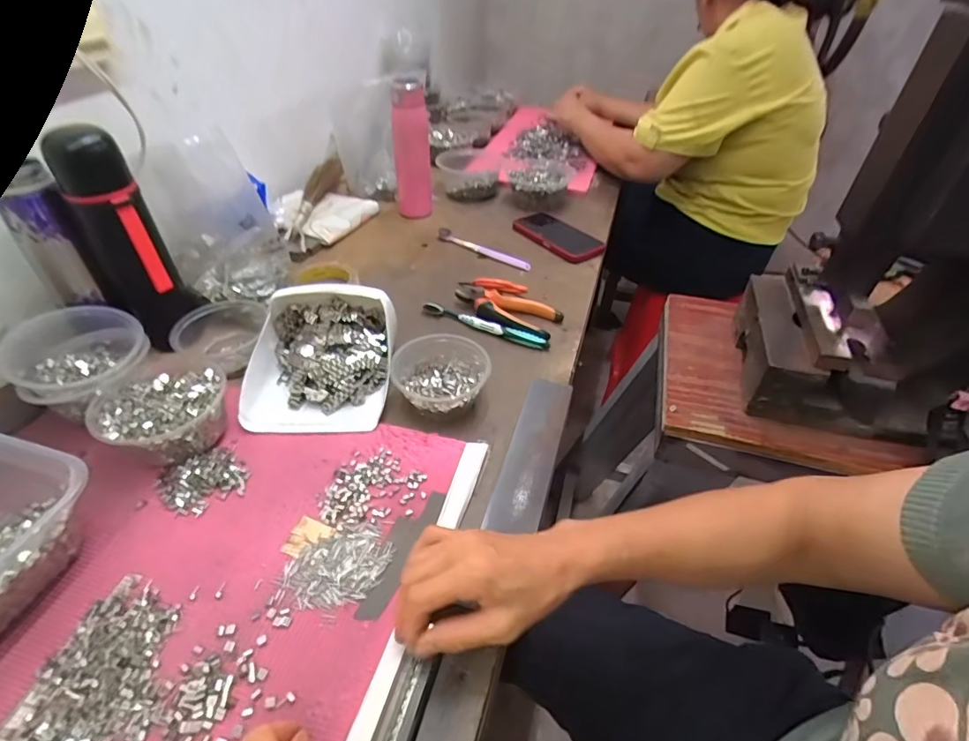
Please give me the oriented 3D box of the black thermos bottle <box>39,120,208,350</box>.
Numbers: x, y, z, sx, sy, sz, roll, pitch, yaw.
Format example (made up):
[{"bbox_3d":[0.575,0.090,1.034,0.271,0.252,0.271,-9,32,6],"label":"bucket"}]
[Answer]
[{"bbox_3d":[-0.389,-0.139,0.545,0.079,0.222,0.067,-31,52,-32],"label":"black thermos bottle"}]

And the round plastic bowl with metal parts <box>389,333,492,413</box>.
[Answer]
[{"bbox_3d":[-0.048,0.008,0.547,0.106,0.047,0.101,-1,42,-4],"label":"round plastic bowl with metal parts"}]

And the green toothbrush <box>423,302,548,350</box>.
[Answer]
[{"bbox_3d":[-0.002,-0.063,0.657,0.179,0.017,0.014,19,45,20],"label":"green toothbrush"}]

